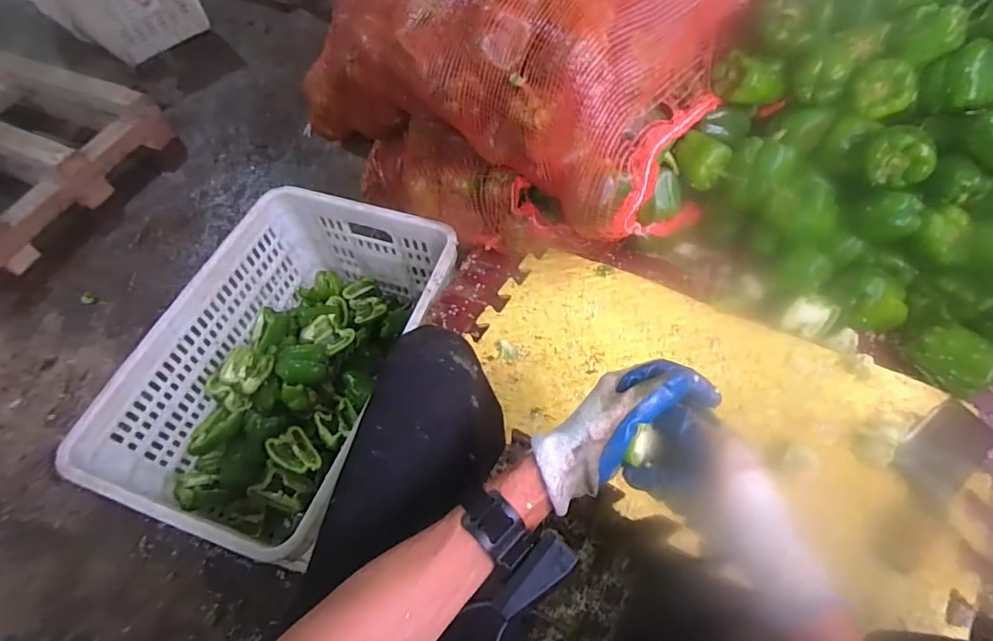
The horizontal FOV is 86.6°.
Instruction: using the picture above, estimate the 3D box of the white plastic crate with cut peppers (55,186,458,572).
[{"bbox_3d":[-0.291,0.066,0.824,0.342,0.246,0.506,16,59,13],"label":"white plastic crate with cut peppers"}]

